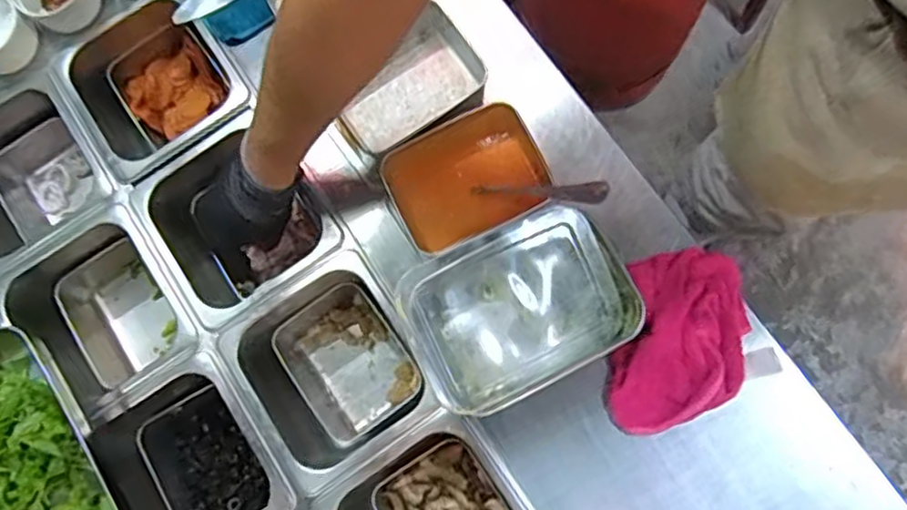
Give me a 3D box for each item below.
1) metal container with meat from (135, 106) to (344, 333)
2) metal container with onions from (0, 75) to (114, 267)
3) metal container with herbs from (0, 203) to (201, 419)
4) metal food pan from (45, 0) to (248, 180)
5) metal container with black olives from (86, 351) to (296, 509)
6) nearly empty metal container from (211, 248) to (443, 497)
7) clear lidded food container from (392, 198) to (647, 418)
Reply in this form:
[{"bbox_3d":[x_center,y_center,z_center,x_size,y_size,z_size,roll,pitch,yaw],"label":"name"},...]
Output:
[{"bbox_3d":[-0.215,-0.029,0.695,0.158,0.091,0.172,-34,77,-8],"label":"metal container with meat"},{"bbox_3d":[-0.442,-0.075,0.727,0.162,0.137,0.172,-40,78,-4],"label":"metal container with onions"},{"bbox_3d":[-0.342,0.067,0.702,0.153,0.111,0.179,-35,78,-3],"label":"metal container with herbs"},{"bbox_3d":[-0.317,-0.173,0.736,0.164,0.108,0.181,-36,78,-3],"label":"metal food pan"},{"bbox_3d":[-0.245,0.207,0.657,0.151,0.105,0.175,-33,77,-2],"label":"metal container with black olives"},{"bbox_3d":[-0.110,0.113,0.667,0.158,0.096,0.174,-34,78,-3],"label":"nearly empty metal container"},{"bbox_3d":[0.057,0.045,0.581,0.187,0.066,0.134,-28,77,-1],"label":"clear lidded food container"}]

